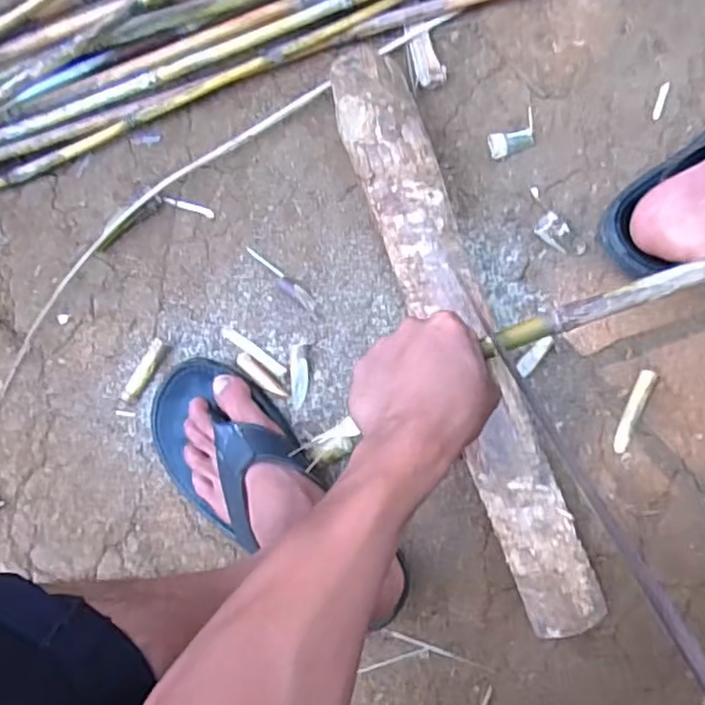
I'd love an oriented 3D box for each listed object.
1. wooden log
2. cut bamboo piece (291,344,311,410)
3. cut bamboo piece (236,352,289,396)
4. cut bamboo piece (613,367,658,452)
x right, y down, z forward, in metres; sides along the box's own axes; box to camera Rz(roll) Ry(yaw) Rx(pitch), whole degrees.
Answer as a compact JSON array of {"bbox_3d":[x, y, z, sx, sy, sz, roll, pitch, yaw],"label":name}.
[{"bbox_3d":[0.089,-0.021,0.563,0.072,0.060,0.505,-21,82,7],"label":"wooden log"},{"bbox_3d":[-0.048,0.021,0.602,0.016,0.011,0.056,4,87,9],"label":"cut bamboo piece"},{"bbox_3d":[-0.081,0.021,0.606,0.058,0.010,0.014,40,92,9],"label":"cut bamboo piece"},{"bbox_3d":[0.234,0.049,0.558,0.014,0.014,0.071,23,90,9],"label":"cut bamboo piece"}]

